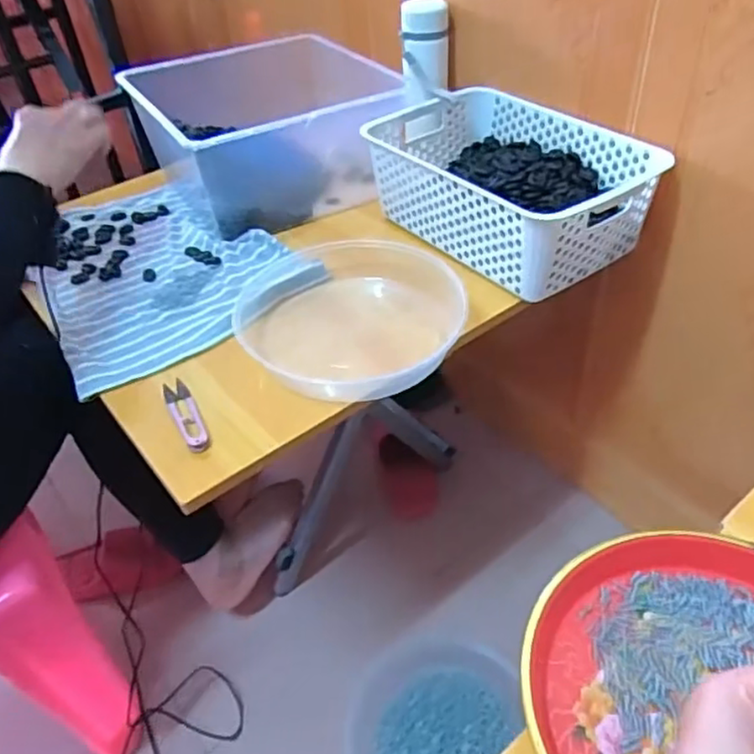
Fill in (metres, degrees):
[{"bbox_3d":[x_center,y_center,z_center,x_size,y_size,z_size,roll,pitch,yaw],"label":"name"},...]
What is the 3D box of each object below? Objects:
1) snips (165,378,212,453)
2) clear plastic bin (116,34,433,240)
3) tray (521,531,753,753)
[{"bbox_3d":[-0.175,0.030,0.608,0.023,0.018,0.103,-23,46,-18],"label":"snips"},{"bbox_3d":[-0.155,-0.365,0.958,0.312,0.124,0.364,-23,46,-18],"label":"clear plastic bin"},{"bbox_3d":[0.199,0.185,0.396,0.211,0.026,0.214,-3,43,3],"label":"tray"}]

